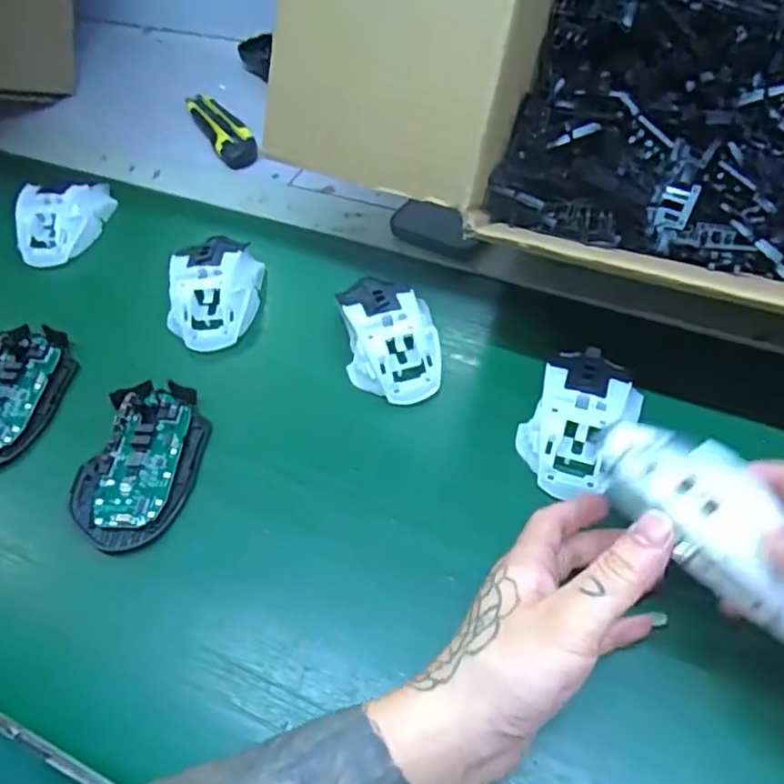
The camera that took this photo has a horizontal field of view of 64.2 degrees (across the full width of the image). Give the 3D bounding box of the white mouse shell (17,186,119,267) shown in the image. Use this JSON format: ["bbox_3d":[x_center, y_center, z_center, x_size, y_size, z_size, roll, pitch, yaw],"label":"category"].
[{"bbox_3d":[-0.291,-0.153,0.550,0.062,0.034,0.095,-3,53,3],"label":"white mouse shell"}]

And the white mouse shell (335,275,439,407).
[{"bbox_3d":[-0.002,-0.044,0.447,0.063,0.037,0.106,-9,53,-2],"label":"white mouse shell"}]

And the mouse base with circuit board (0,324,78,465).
[{"bbox_3d":[-0.274,0.000,0.444,0.066,0.018,0.114,3,53,7],"label":"mouse base with circuit board"}]

